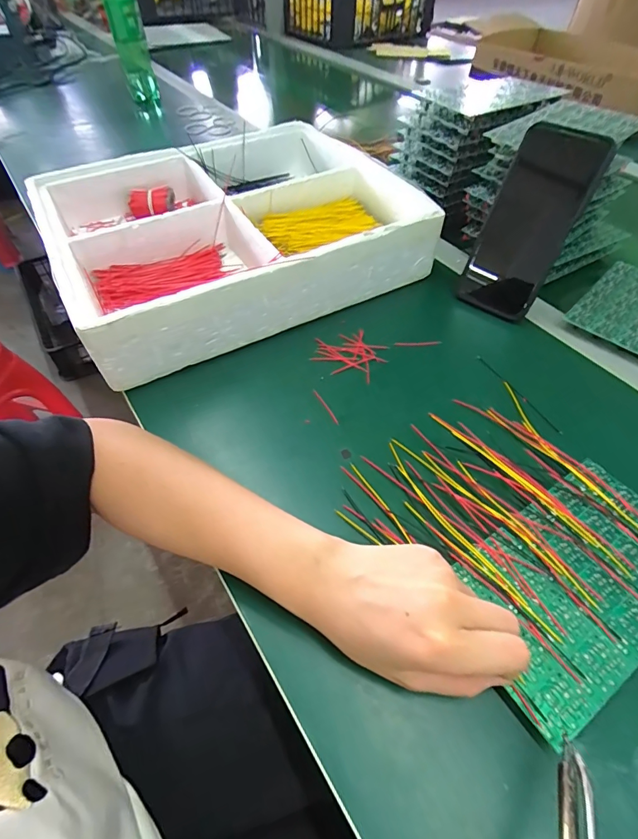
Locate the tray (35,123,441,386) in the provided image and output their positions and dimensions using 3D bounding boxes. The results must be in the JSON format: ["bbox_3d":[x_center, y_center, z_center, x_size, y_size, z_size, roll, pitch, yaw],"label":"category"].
[{"bbox_3d":[-0.102,-0.227,0.494,0.364,0.079,0.314,-23,55,-17],"label":"tray"}]

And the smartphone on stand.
[{"bbox_3d":[0.202,-0.186,0.413,0.078,0.166,0.015,36,42,24],"label":"smartphone on stand"}]

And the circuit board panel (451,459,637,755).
[{"bbox_3d":[0.169,0.103,0.276,0.169,0.004,0.100,-29,58,-18],"label":"circuit board panel"}]

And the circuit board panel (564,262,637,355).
[{"bbox_3d":[0.342,-0.120,0.450,0.099,0.004,0.162,37,57,26],"label":"circuit board panel"}]

